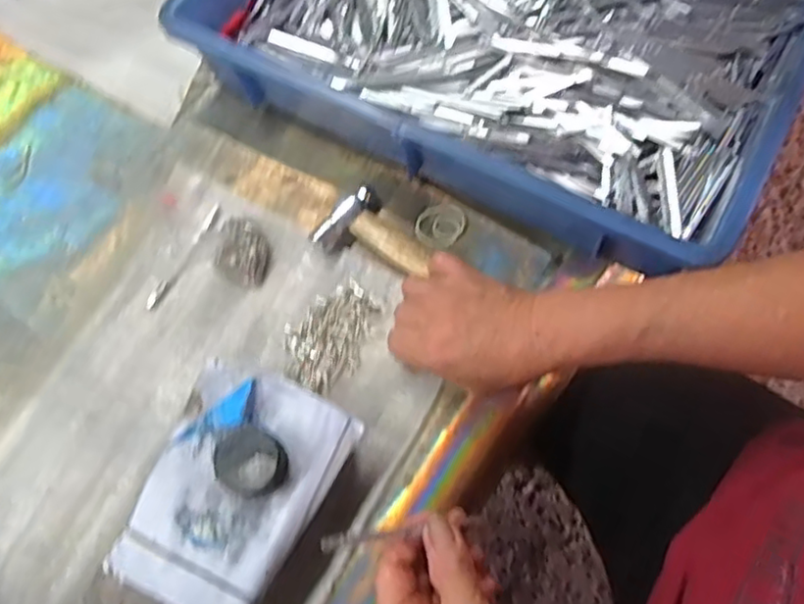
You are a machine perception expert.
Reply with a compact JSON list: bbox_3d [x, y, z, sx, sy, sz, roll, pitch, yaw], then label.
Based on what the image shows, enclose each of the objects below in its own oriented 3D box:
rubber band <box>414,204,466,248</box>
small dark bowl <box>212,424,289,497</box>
[{"bbox_3d":[0.029,-0.058,0.491,0.038,0.005,0.032,-28,68,-6],"label":"rubber band"},{"bbox_3d":[-0.089,0.091,0.374,0.043,0.017,0.035,23,72,14],"label":"small dark bowl"}]

